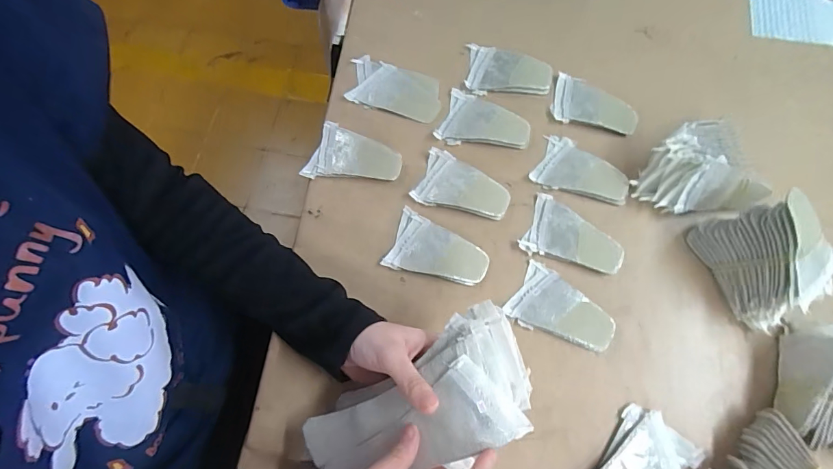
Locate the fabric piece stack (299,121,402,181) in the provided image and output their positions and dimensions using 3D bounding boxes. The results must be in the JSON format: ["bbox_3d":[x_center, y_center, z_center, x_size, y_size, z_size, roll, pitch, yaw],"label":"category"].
[{"bbox_3d":[-0.067,-0.081,0.451,0.099,0.010,0.065,19,74,7],"label":"fabric piece stack"}]

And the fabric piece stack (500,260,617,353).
[{"bbox_3d":[0.141,0.076,0.401,0.096,0.009,0.060,32,76,11],"label":"fabric piece stack"}]

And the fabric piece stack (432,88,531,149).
[{"bbox_3d":[0.077,-0.122,0.465,0.098,0.007,0.064,20,74,7],"label":"fabric piece stack"}]

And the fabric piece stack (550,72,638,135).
[{"bbox_3d":[0.202,-0.147,0.467,0.092,0.015,0.057,18,74,7],"label":"fabric piece stack"}]

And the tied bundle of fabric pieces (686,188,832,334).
[{"bbox_3d":[0.323,0.021,0.377,0.069,0.085,0.105,-27,74,-7],"label":"tied bundle of fabric pieces"}]

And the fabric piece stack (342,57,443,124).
[{"bbox_3d":[-0.025,-0.169,0.483,0.107,0.006,0.063,14,73,6],"label":"fabric piece stack"}]

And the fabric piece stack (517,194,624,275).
[{"bbox_3d":[0.161,0.004,0.423,0.097,0.010,0.062,24,75,8],"label":"fabric piece stack"}]

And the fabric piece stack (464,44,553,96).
[{"bbox_3d":[0.108,-0.191,0.484,0.097,0.010,0.060,9,73,4],"label":"fabric piece stack"}]

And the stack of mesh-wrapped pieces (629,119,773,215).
[{"bbox_3d":[0.284,-0.071,0.419,0.114,0.059,0.087,-3,73,0],"label":"stack of mesh-wrapped pieces"}]

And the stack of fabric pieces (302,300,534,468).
[{"bbox_3d":[-0.006,0.131,0.317,0.185,0.030,0.089,-28,73,13],"label":"stack of fabric pieces"}]

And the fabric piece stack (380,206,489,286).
[{"bbox_3d":[0.022,0.018,0.418,0.098,0.009,0.061,21,74,8],"label":"fabric piece stack"}]

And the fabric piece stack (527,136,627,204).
[{"bbox_3d":[0.179,-0.067,0.447,0.096,0.008,0.062,25,75,9],"label":"fabric piece stack"}]

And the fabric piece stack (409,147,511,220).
[{"bbox_3d":[0.049,-0.048,0.439,0.097,0.012,0.060,25,75,9],"label":"fabric piece stack"}]

